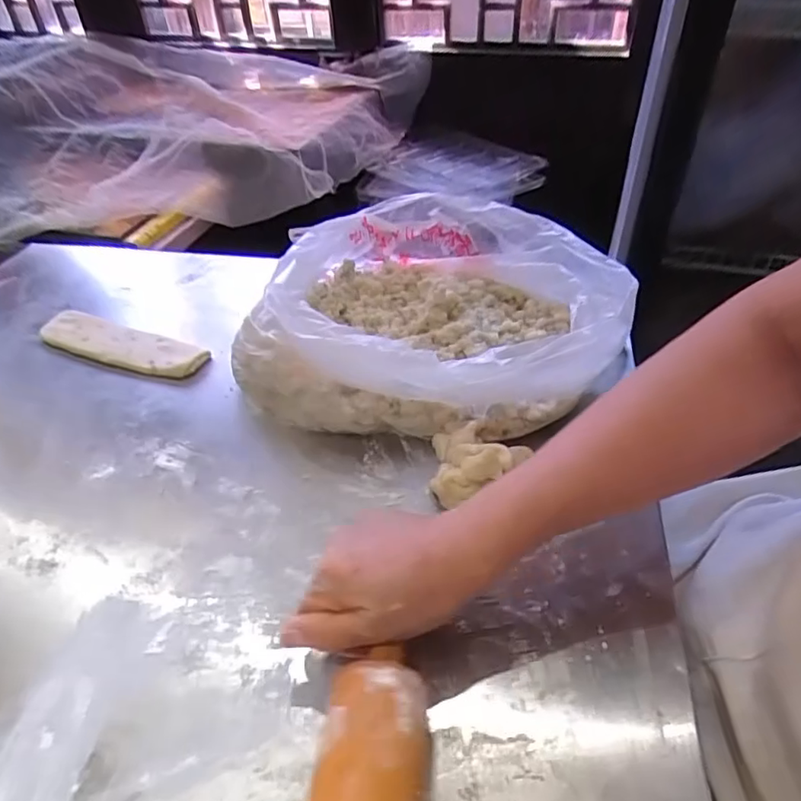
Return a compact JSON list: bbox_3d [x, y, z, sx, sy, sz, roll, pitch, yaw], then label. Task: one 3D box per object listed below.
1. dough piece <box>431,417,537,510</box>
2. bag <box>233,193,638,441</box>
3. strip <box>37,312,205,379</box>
[{"bbox_3d":[0.062,0.050,0.462,0.071,0.035,0.064,1,42,4],"label":"dough piece"},{"bbox_3d":[0.039,-0.074,0.540,0.306,0.117,0.274,18,46,22],"label":"bag"},{"bbox_3d":[-0.302,-0.059,0.616,0.200,0.017,0.053,16,45,20],"label":"strip"}]

